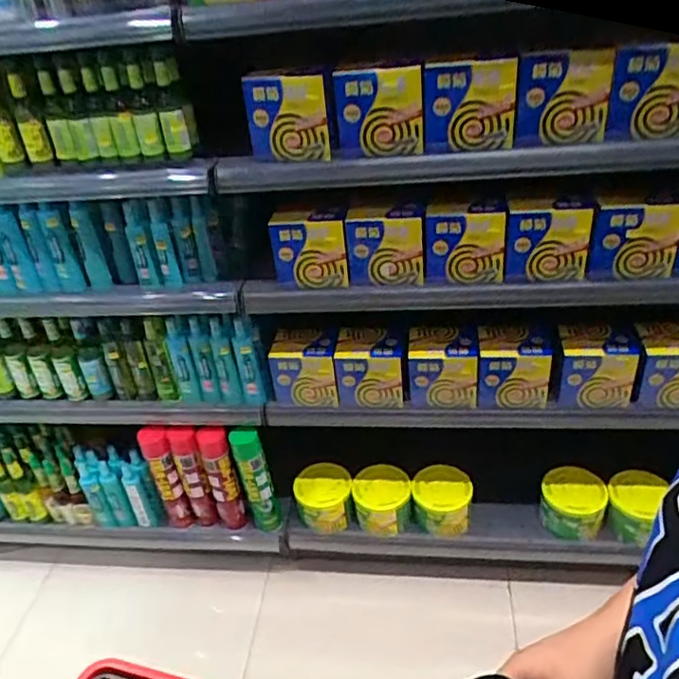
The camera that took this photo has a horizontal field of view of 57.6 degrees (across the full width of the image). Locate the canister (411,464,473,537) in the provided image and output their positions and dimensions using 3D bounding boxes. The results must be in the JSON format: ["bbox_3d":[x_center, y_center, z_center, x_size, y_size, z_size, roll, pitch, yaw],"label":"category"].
[{"bbox_3d":[0.235,0.367,1.414,0.130,0.114,0.105,-2,34,7],"label":"canister"}]

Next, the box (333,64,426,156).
[{"bbox_3d":[0.062,-0.342,0.936,0.129,0.129,0.029,-7,33,0],"label":"box"}]

